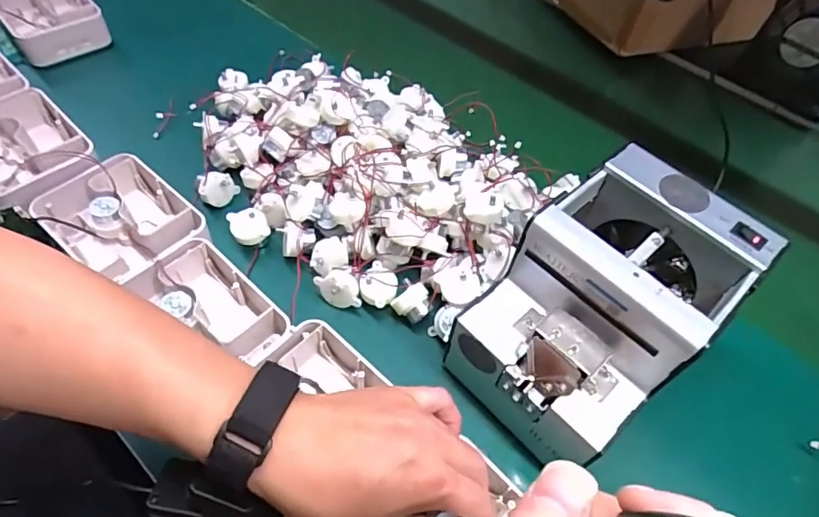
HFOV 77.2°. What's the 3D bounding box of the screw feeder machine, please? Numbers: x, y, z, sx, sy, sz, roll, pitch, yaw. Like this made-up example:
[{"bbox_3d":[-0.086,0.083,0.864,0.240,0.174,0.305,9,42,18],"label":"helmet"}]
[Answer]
[{"bbox_3d":[0.134,0.035,0.366,0.180,0.131,0.127,-31,61,-26],"label":"screw feeder machine"}]

